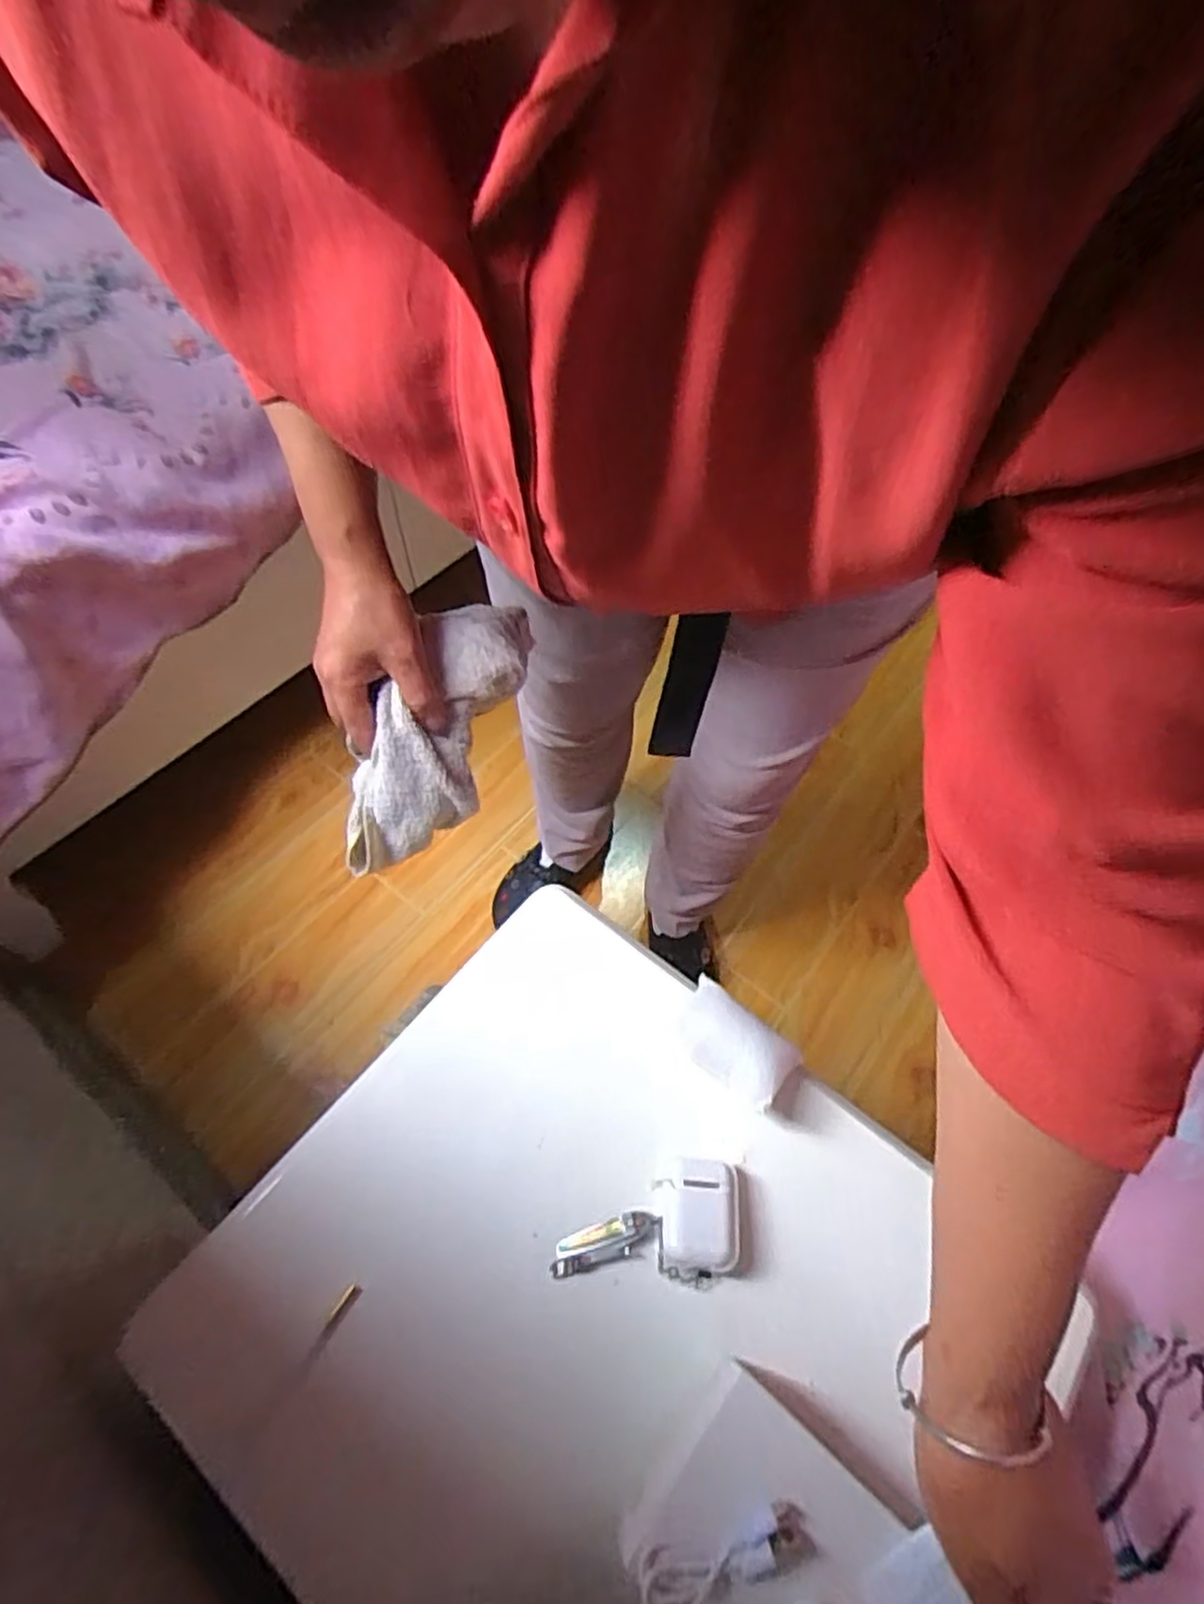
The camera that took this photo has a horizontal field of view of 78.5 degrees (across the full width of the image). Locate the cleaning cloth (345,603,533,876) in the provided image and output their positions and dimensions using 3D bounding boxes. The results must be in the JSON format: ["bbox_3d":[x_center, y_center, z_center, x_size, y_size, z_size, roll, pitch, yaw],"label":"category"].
[{"bbox_3d":[-0.117,-0.042,0.526,0.079,0.097,0.217,28,92,15],"label":"cleaning cloth"}]

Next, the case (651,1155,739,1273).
[{"bbox_3d":[0.058,0.249,0.445,0.047,0.031,0.058,3,58,0],"label":"case"}]

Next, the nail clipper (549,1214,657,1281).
[{"bbox_3d":[0.000,0.266,0.444,0.063,0.014,0.023,-10,59,-8],"label":"nail clipper"}]

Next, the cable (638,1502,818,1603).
[{"bbox_3d":[0.056,0.336,0.326,0.078,0.012,0.025,-12,59,-9],"label":"cable"}]

